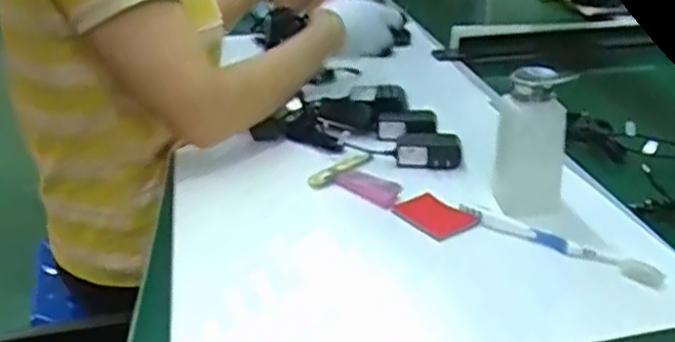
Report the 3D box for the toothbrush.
[{"bbox_3d":[0.198,0.067,0.585,0.160,0.018,0.020,15,30,32],"label":"toothbrush"}]

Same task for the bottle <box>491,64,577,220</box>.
[{"bbox_3d":[0.182,-0.029,0.637,0.056,0.127,0.042,-6,25,-7],"label":"bottle"}]

